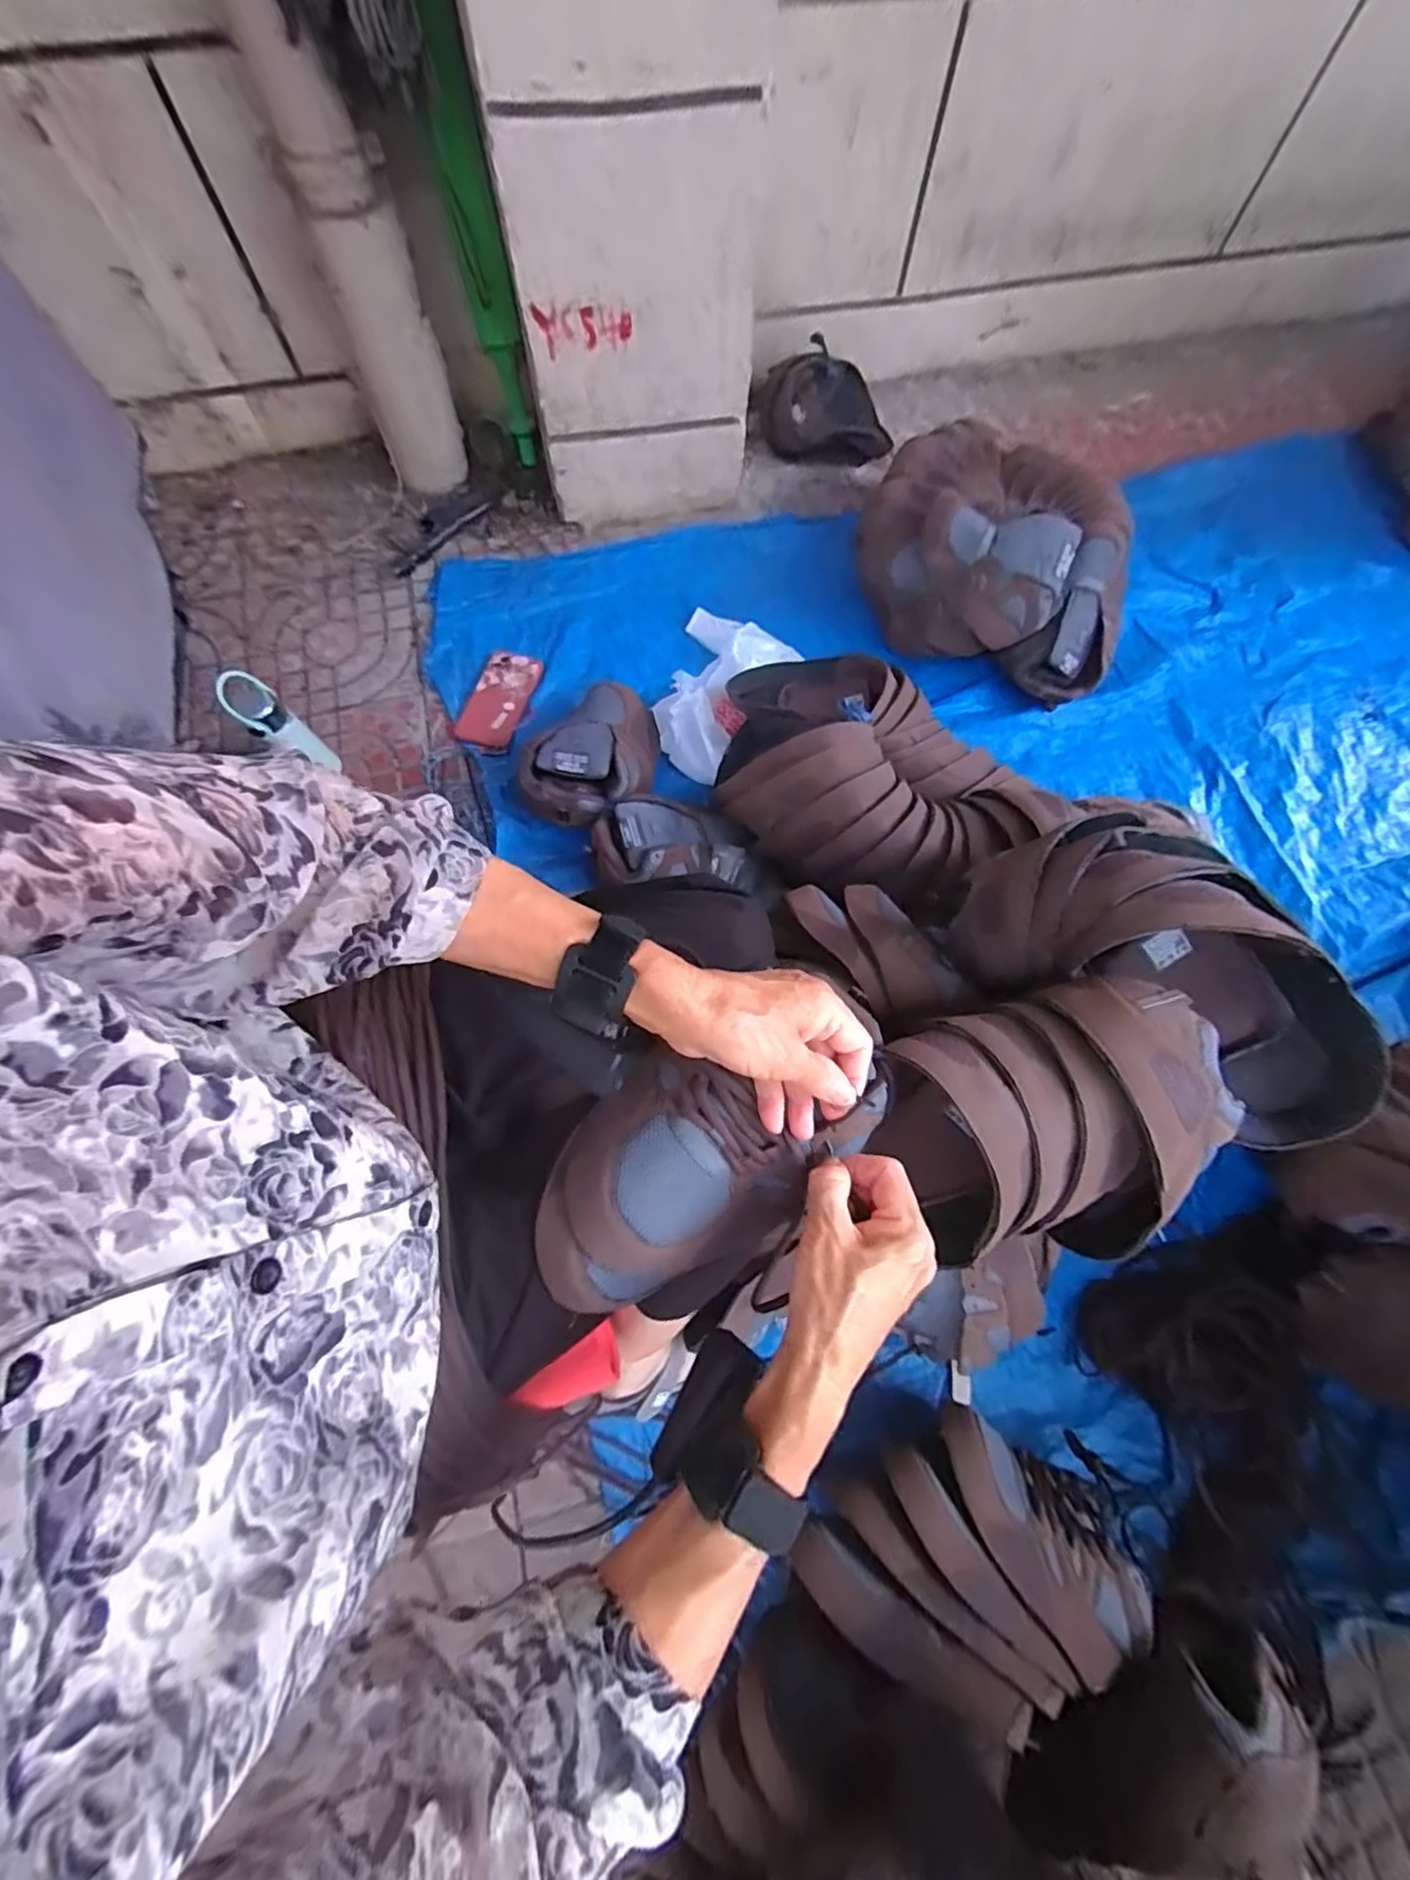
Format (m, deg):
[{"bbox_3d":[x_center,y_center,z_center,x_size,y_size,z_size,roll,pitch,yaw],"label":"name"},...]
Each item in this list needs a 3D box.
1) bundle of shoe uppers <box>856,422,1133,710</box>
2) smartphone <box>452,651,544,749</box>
[{"bbox_3d":[0.416,-0.585,0.935,0.364,0.204,0.399,9,70,2],"label":"bundle of shoe uppers"},{"bbox_3d":[-0.303,-0.352,0.926,0.080,0.012,0.163,18,68,1],"label":"smartphone"}]

